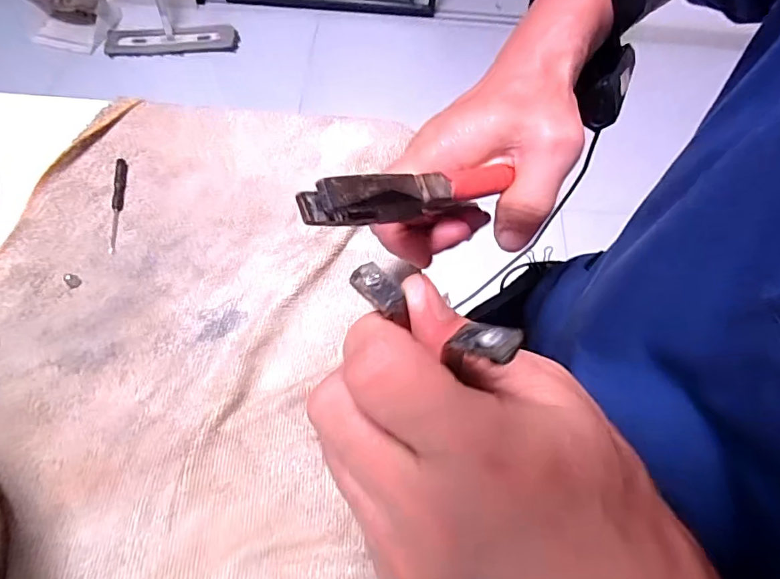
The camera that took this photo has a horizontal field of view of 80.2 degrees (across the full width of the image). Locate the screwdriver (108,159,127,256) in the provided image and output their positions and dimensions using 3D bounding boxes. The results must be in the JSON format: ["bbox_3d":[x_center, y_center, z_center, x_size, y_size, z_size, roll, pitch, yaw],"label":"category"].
[{"bbox_3d":[-0.203,-0.064,0.345,0.010,0.009,0.083,-10,64,-8],"label":"screwdriver"}]

